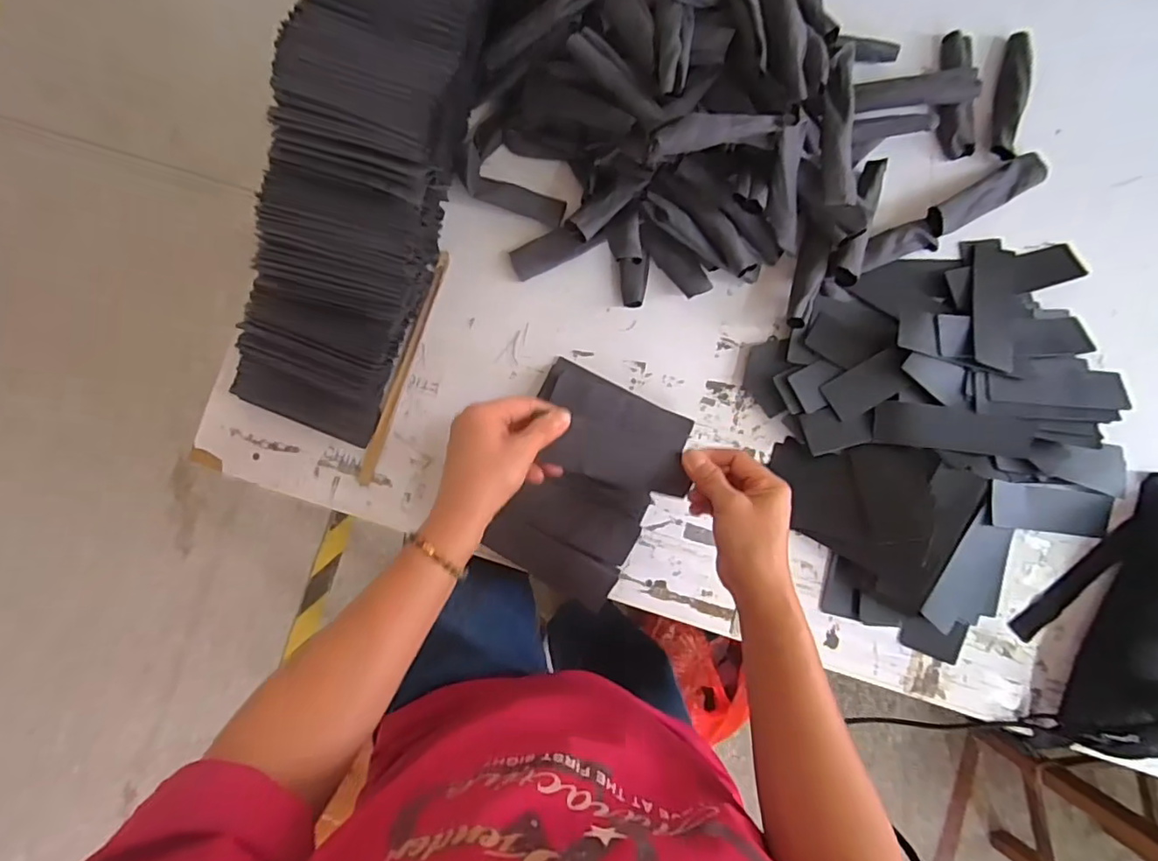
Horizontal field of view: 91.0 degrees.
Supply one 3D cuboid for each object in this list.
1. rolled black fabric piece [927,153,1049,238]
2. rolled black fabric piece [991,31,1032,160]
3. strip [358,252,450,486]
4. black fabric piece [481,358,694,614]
[{"bbox_3d":[0.452,-0.262,0.629,0.157,0.032,0.038,-29,85,-2],"label":"rolled black fabric piece"},{"bbox_3d":[0.481,-0.375,0.635,0.028,0.027,0.137,7,85,1],"label":"rolled black fabric piece"},{"bbox_3d":[-0.195,-0.071,0.632,0.015,0.008,0.268,18,85,2],"label":"strip"},{"bbox_3d":[0.011,0.049,0.578,0.162,0.041,0.217,23,68,7],"label":"black fabric piece"}]

